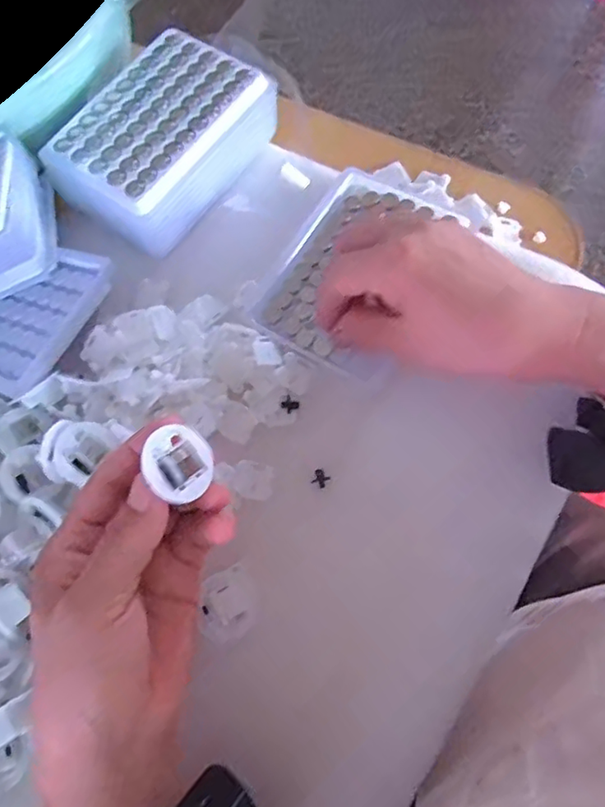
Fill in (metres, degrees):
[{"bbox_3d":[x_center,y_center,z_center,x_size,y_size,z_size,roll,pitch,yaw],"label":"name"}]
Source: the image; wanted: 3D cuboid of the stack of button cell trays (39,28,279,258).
[{"bbox_3d":[-0.092,-0.174,0.374,0.092,0.043,0.138,37,78,12],"label":"stack of button cell trays"}]

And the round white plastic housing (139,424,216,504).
[{"bbox_3d":[-0.055,0.026,0.247,0.030,0.013,0.030,16,63,-34],"label":"round white plastic housing"}]

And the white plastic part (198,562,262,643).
[{"bbox_3d":[-0.038,0.102,0.288,0.030,0.013,0.031,-31,70,-5],"label":"white plastic part"}]

